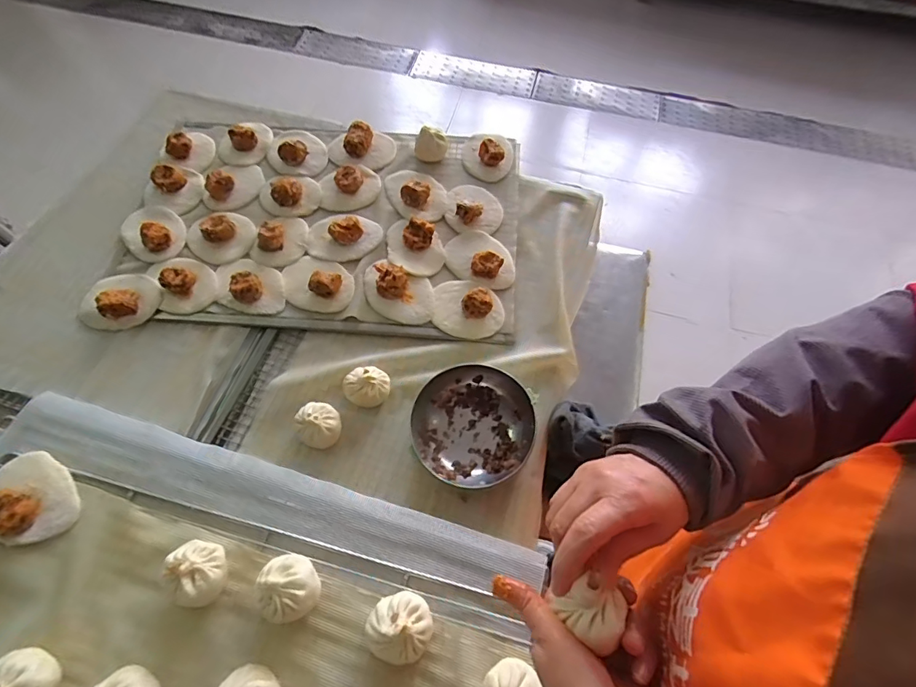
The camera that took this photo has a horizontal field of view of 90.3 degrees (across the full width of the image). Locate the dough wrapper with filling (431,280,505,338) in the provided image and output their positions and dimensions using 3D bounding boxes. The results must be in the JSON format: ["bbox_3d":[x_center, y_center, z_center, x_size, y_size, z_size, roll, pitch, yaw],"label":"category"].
[{"bbox_3d":[0.015,-0.055,0.636,0.098,0.033,0.087,4,65,0],"label":"dough wrapper with filling"}]

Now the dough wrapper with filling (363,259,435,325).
[{"bbox_3d":[-0.084,-0.078,0.641,0.113,0.034,0.078,24,66,9],"label":"dough wrapper with filling"}]

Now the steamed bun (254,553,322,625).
[{"bbox_3d":[-0.152,0.222,0.416,0.050,0.046,0.052,1,65,-1],"label":"steamed bun"}]

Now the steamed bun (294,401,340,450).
[{"bbox_3d":[-0.170,0.100,0.559,0.050,0.043,0.055,1,65,-1],"label":"steamed bun"}]

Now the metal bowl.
[{"bbox_3d":[0.015,0.101,0.555,0.138,0.054,0.142,1,65,-1],"label":"metal bowl"}]

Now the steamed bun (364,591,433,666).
[{"bbox_3d":[-0.051,0.253,0.407,0.055,0.043,0.054,1,64,-2],"label":"steamed bun"}]

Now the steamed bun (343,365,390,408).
[{"bbox_3d":[-0.116,0.056,0.584,0.060,0.040,0.052,-16,66,-9],"label":"steamed bun"}]

